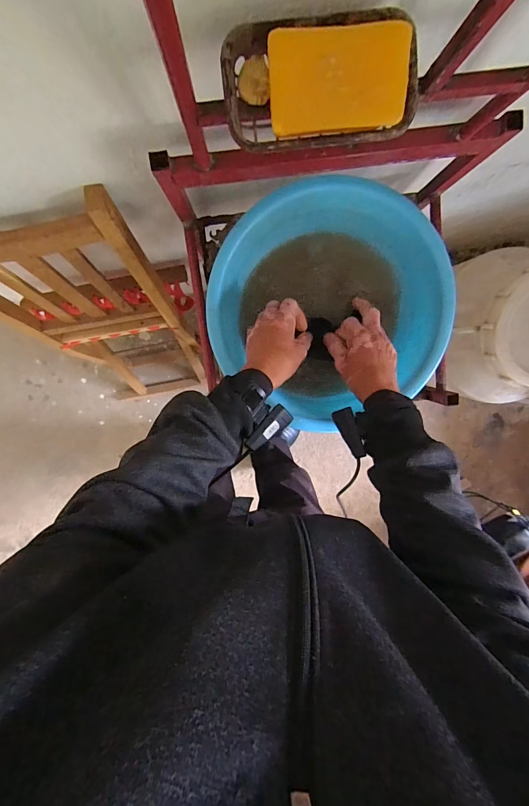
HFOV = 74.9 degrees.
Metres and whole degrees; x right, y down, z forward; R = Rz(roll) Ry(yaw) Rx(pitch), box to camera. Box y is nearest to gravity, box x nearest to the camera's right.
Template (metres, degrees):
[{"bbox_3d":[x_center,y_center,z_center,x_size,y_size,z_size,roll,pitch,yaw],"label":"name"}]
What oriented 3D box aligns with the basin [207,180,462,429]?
[{"bbox_3d":[0.092,-0.144,0.542,0.338,0.104,0.320,0,99,-1],"label":"basin"}]

